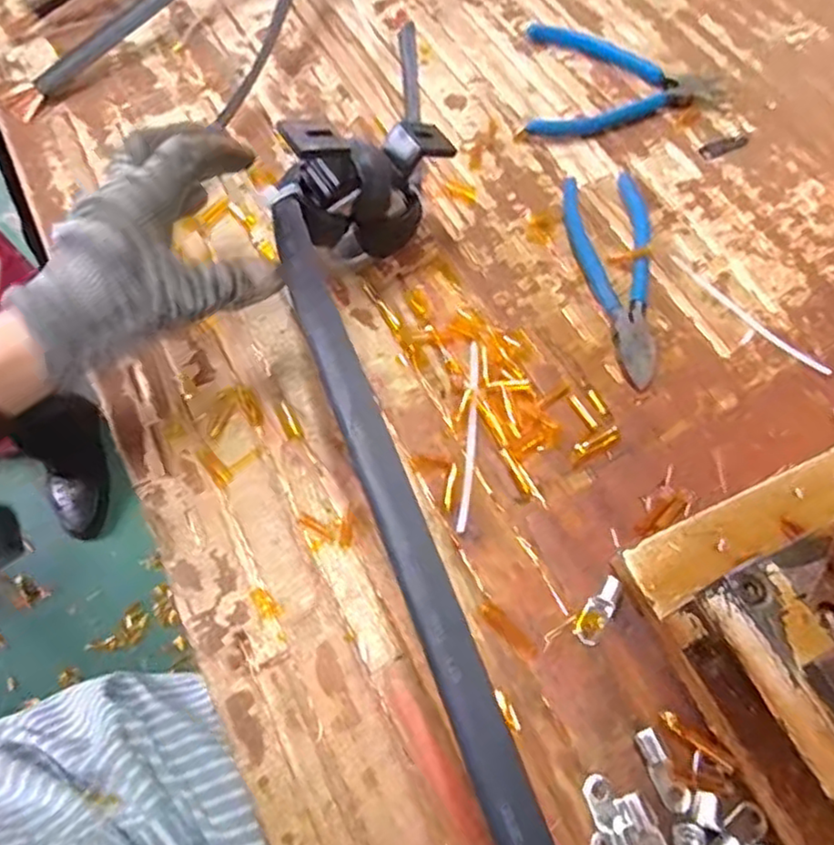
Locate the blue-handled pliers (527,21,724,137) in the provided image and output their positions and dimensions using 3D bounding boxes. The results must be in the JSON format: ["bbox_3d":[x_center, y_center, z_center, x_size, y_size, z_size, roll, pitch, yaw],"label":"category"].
[{"bbox_3d":[0.148,-0.249,0.473,0.133,0.009,0.124,4,64,1],"label":"blue-handled pliers"}]

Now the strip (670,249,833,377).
[{"bbox_3d":[0.191,-0.064,0.385,0.008,0.006,0.110,-38,70,-18],"label":"strip"}]

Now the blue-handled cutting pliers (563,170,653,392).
[{"bbox_3d":[0.119,-0.092,0.394,0.050,0.010,0.158,1,64,-1],"label":"blue-handled cutting pliers"}]

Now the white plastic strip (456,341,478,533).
[{"bbox_3d":[0.027,0.004,0.346,0.005,0.004,0.109,6,64,2],"label":"white plastic strip"}]

